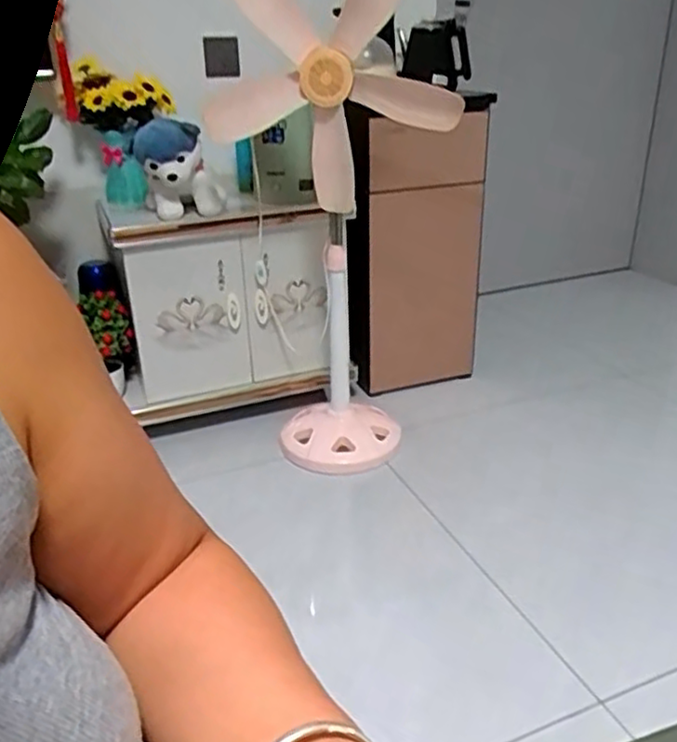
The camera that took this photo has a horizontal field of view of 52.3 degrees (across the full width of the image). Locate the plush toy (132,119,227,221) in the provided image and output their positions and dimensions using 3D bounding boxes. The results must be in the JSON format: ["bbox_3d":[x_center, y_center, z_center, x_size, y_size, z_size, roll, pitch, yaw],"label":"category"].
[{"bbox_3d":[-0.319,-0.403,1.394,0.160,0.185,0.105,-7,26,-9],"label":"plush toy"}]

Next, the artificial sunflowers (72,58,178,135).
[{"bbox_3d":[-0.463,-0.590,1.473,0.196,0.139,0.073,-1,26,4],"label":"artificial sunflowers"}]

